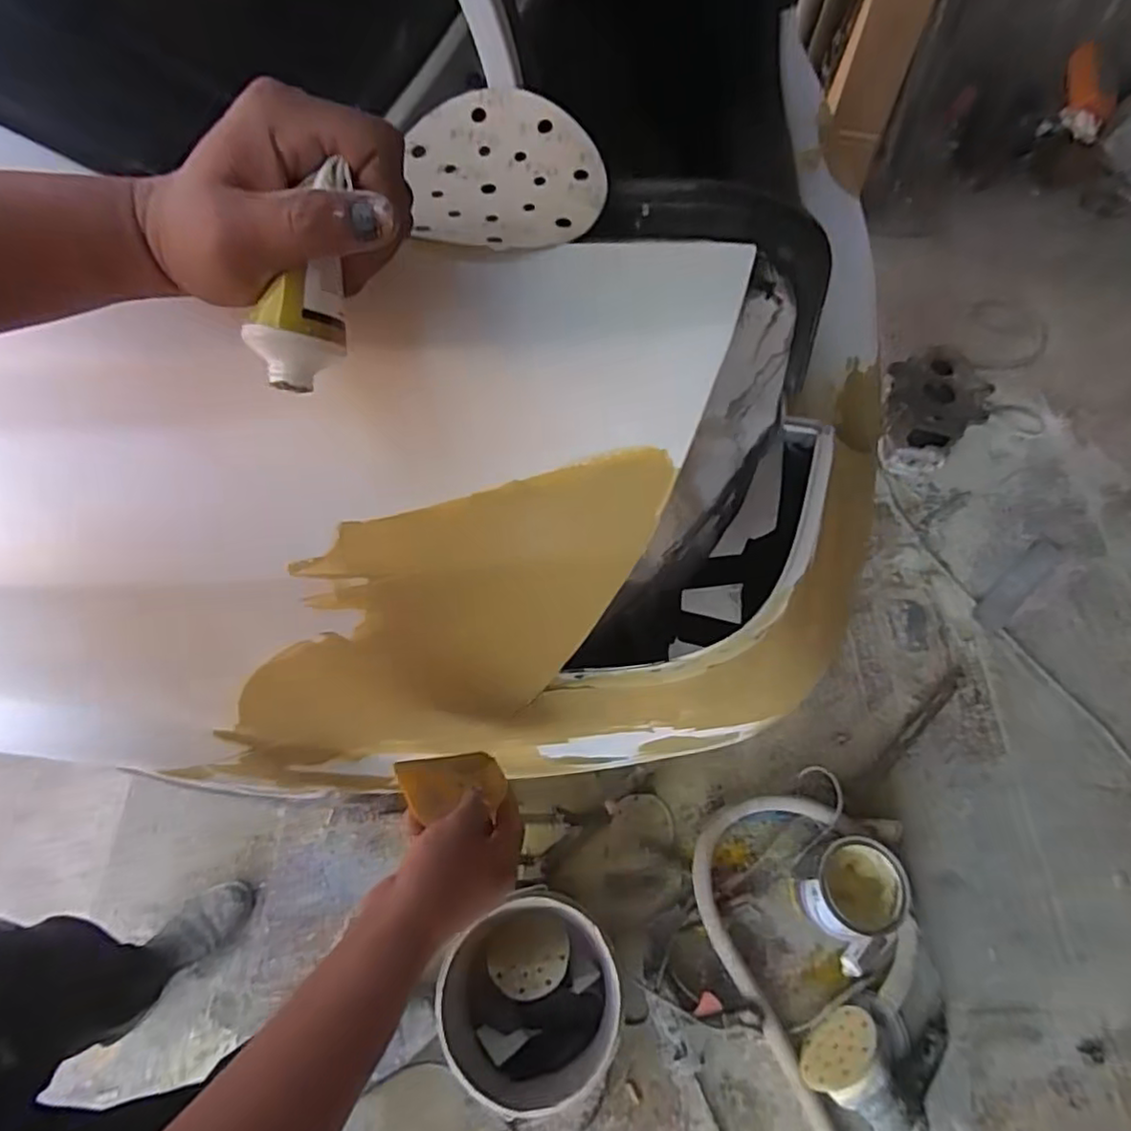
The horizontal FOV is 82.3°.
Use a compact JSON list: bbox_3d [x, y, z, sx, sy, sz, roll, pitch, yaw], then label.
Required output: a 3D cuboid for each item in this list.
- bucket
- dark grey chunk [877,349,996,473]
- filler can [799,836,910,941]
[{"bbox_3d":[-0.057,0.668,1.010,0.262,0.236,0.245,-20,65,-12],"label":"bucket"},{"bbox_3d":[0.915,-0.401,1.649,0.226,0.190,0.270,31,66,14],"label":"dark grey chunk"},{"bbox_3d":[0.495,0.565,1.133,0.165,0.147,0.153,1,62,-1],"label":"filler can"}]

